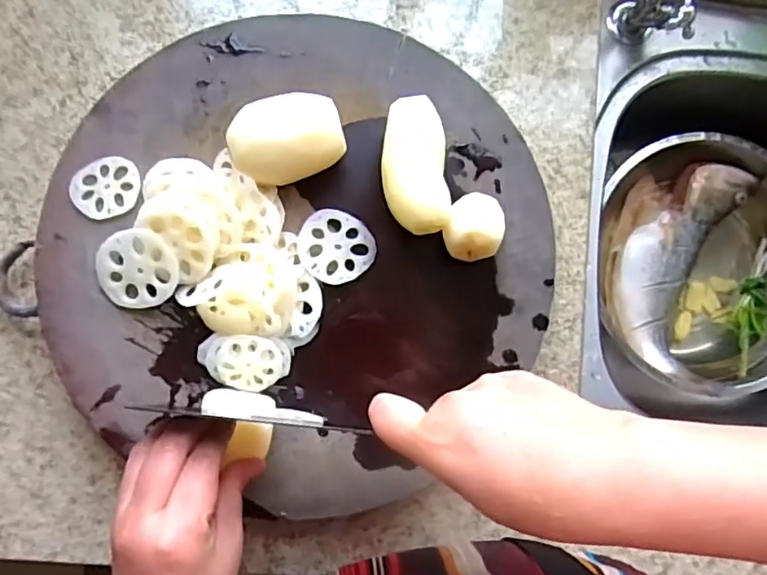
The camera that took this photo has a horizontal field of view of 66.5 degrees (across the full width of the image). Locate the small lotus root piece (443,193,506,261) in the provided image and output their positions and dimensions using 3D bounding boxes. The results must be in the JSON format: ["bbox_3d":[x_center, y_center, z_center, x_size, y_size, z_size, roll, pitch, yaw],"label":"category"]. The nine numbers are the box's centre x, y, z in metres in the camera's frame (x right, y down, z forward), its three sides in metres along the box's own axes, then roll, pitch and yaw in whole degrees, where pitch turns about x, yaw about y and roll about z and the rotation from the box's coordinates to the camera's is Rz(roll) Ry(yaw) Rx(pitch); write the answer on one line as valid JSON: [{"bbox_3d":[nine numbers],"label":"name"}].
[{"bbox_3d":[0.064,-0.043,0.419,0.041,0.040,0.049,18,83,-6],"label":"small lotus root piece"}]

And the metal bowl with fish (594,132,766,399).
[{"bbox_3d":[0.347,-0.021,0.636,0.238,0.084,0.262,7,85,-7],"label":"metal bowl with fish"}]

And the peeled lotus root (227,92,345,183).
[{"bbox_3d":[-0.068,-0.103,0.412,0.077,0.045,0.058,-22,89,-9],"label":"peeled lotus root"}]

